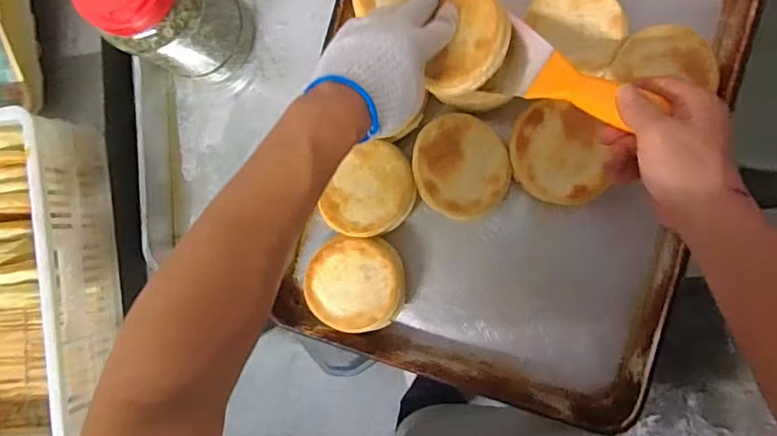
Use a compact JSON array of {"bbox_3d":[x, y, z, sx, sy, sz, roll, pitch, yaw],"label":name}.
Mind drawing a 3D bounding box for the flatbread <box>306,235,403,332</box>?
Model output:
[{"bbox_3d":[-0.039,0.071,0.556,0.109,0.042,0.100,0,89,9],"label":"flatbread"}]

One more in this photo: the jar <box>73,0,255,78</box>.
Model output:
[{"bbox_3d":[-0.241,-0.232,0.587,0.109,0.206,0.131,43,95,7],"label":"jar"}]

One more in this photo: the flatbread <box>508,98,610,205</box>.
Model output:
[{"bbox_3d":[0.168,-0.067,0.508,0.085,0.020,0.104,-7,88,9],"label":"flatbread"}]

